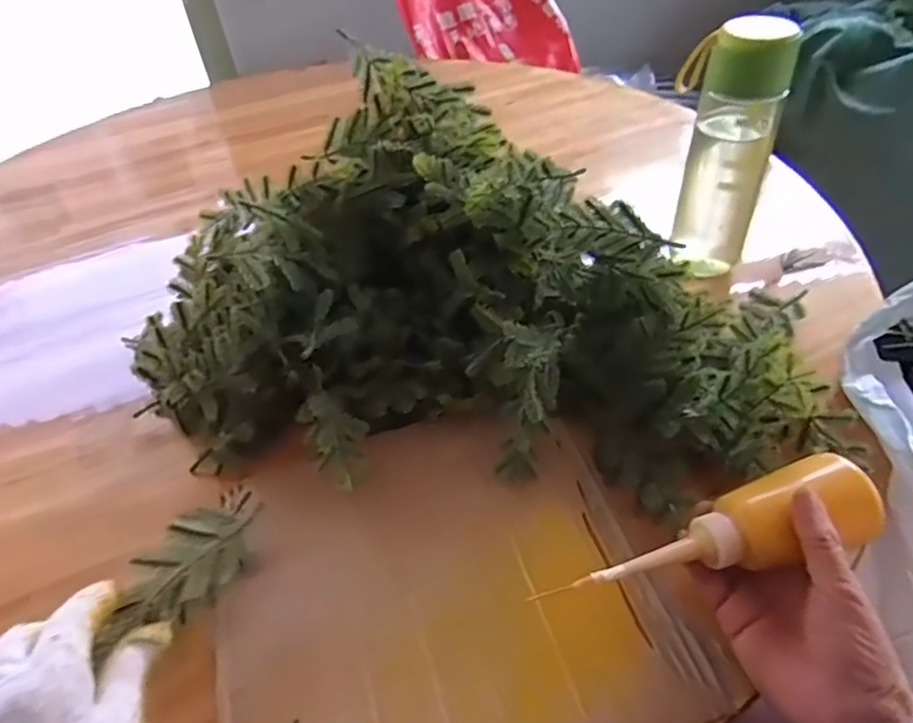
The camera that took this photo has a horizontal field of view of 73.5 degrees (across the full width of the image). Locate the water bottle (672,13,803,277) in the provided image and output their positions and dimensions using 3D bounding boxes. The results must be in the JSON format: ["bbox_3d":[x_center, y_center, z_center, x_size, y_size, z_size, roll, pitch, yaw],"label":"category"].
[{"bbox_3d":[0.236,-0.175,0.560,0.091,0.233,0.080,13,47,19],"label":"water bottle"}]

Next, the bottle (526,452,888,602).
[{"bbox_3d":[0.153,0.099,0.349,0.183,0.036,0.052,-17,45,-6],"label":"bottle"}]

